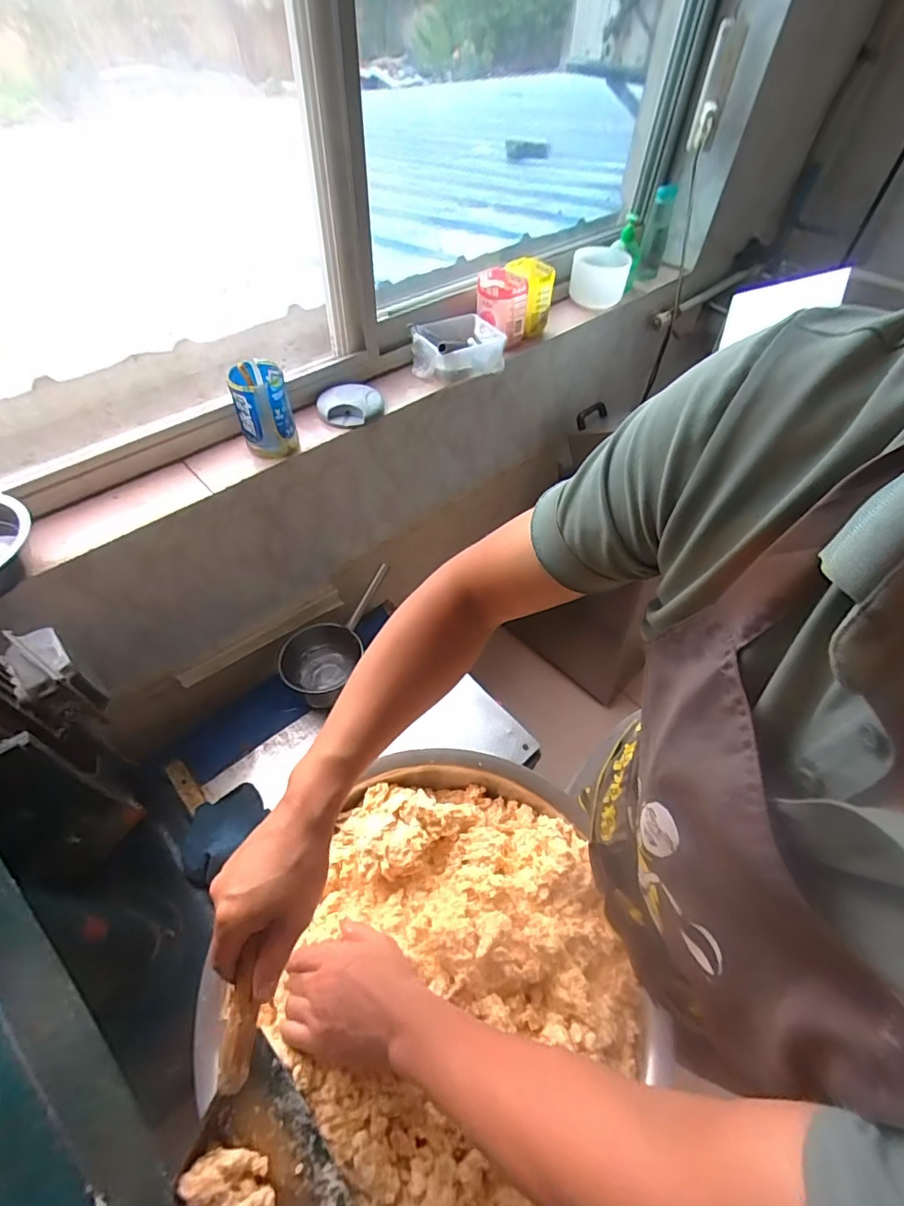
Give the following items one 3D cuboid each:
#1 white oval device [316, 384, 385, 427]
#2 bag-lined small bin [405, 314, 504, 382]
[{"bbox_3d":[-0.186,-0.375,0.965,0.113,0.028,0.114,2,52,-2],"label":"white oval device"},{"bbox_3d":[0.011,-0.530,1.066,0.184,0.066,0.149,-10,53,-11],"label":"bag-lined small bin"}]

